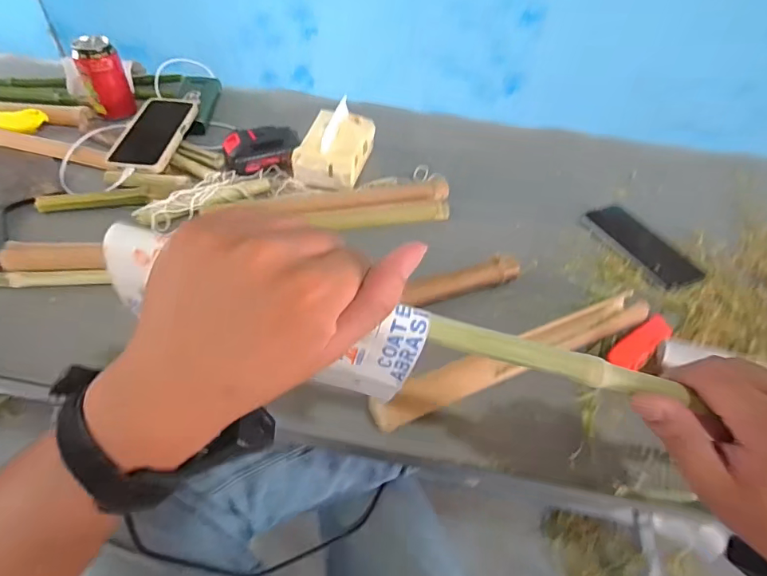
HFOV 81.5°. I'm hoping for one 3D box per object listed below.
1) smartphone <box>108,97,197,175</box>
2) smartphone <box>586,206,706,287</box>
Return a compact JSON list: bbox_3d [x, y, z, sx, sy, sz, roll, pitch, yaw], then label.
[{"bbox_3d":[-0.349,-0.242,0.681,0.088,0.011,0.181,4,54,1],"label":"smartphone"},{"bbox_3d":[0.349,-0.061,0.604,0.065,0.012,0.161,-17,51,-18],"label":"smartphone"}]

